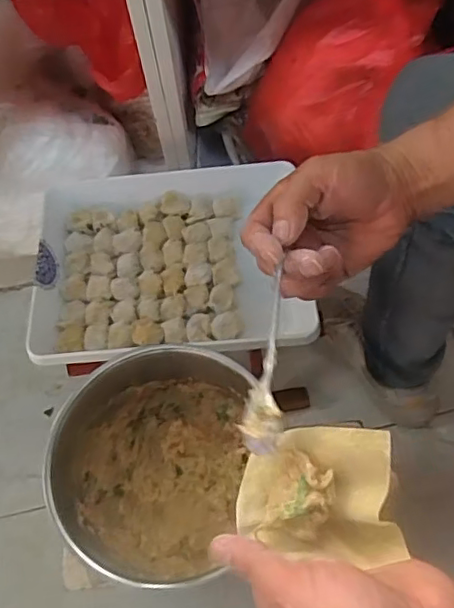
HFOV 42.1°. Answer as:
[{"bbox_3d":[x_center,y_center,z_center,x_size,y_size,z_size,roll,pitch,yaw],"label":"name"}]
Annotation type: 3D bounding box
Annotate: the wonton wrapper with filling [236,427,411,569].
[{"bbox_3d":[0.051,0.105,0.338,0.089,0.030,0.070,0,73,17],"label":"wonton wrapper with filling"}]

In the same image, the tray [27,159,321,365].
[{"bbox_3d":[-0.069,-0.049,0.703,0.304,0.052,0.247,-4,63,-3],"label":"tray"}]

